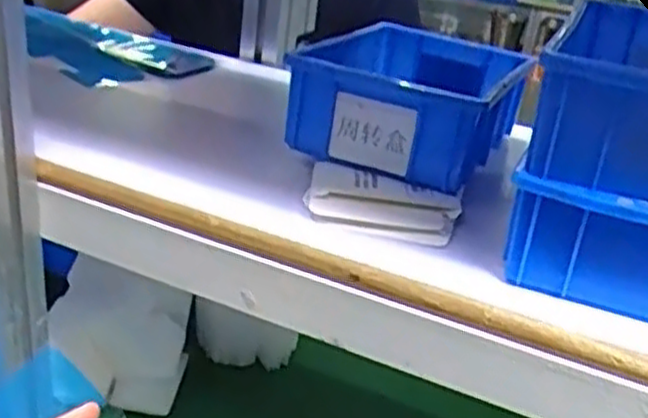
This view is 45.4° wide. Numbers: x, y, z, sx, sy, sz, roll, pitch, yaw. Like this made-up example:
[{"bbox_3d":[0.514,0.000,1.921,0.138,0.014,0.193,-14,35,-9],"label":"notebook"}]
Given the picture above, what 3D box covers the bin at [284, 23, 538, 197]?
[{"bbox_3d":[0.070,-0.079,0.545,0.130,0.059,0.195,15,26,18],"label":"bin"}]

